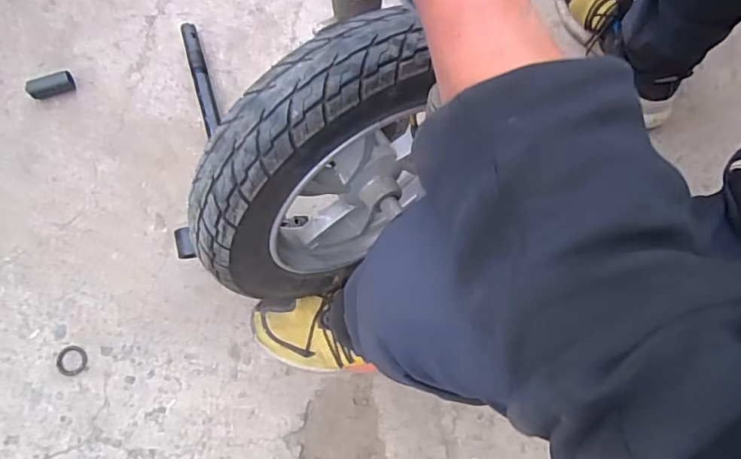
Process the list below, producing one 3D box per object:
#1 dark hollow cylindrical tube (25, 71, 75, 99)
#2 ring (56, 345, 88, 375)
[{"bbox_3d":[-0.495,-0.222,0.803,0.065,0.024,0.030,-24,77,-6],"label":"dark hollow cylindrical tube"},{"bbox_3d":[-0.409,0.179,0.711,0.040,0.007,0.040,0,76,0],"label":"ring"}]

